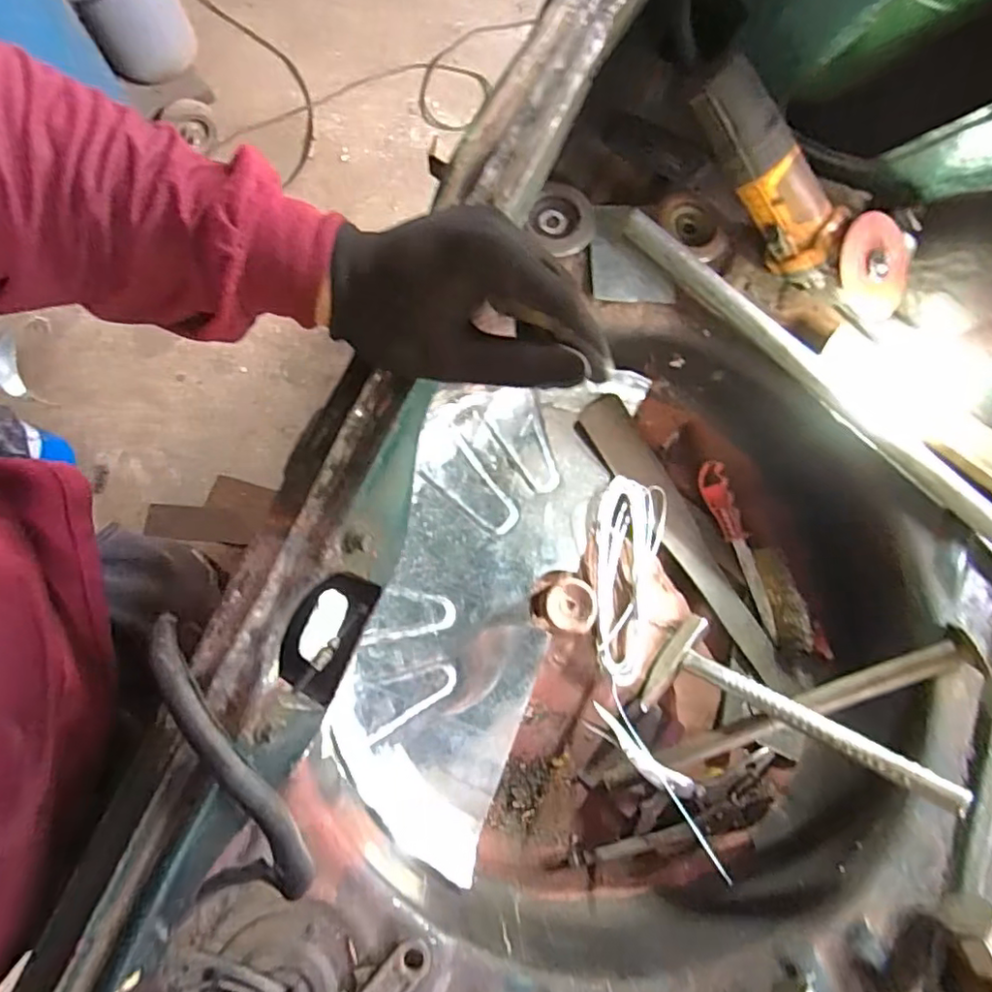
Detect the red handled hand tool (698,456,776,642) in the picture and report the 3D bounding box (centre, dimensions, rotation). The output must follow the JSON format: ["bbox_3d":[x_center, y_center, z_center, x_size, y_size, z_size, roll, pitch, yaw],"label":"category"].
[{"bbox_3d":[0.283,0.063,0.692,0.029,0.044,0.210,-18,77,-5],"label":"red handled hand tool"}]

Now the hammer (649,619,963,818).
[{"bbox_3d":[0.276,0.210,0.563,0.272,0.030,0.110,20,73,46],"label":"hammer"}]

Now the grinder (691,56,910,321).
[{"bbox_3d":[0.287,-0.284,0.573,0.288,0.077,0.073,38,78,-17],"label":"grinder"}]

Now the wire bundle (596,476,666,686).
[{"bbox_3d":[0.141,0.089,0.668,0.077,0.029,0.221,13,77,2],"label":"wire bundle"}]

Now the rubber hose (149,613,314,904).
[{"bbox_3d":[-0.134,0.127,0.295,0.033,0.048,0.151,-23,78,-6],"label":"rubber hose"}]

